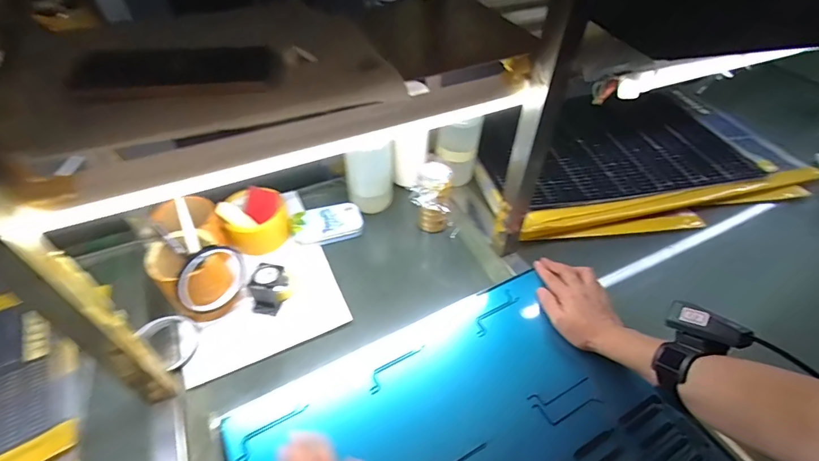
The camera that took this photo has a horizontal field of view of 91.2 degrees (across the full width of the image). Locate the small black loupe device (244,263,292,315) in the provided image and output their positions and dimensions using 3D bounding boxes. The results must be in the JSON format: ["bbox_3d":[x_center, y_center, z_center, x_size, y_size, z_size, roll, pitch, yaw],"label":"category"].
[{"bbox_3d":[-0.195,0.079,0.564,0.044,0.049,0.062,10,48,7],"label":"small black loupe device"}]

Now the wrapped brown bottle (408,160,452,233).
[{"bbox_3d":[0.037,-0.042,0.631,0.063,0.118,0.079,10,48,8],"label":"wrapped brown bottle"}]

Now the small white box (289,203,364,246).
[{"bbox_3d":[-0.135,-0.010,0.660,0.113,0.025,0.064,-14,49,-14],"label":"small white box"}]

